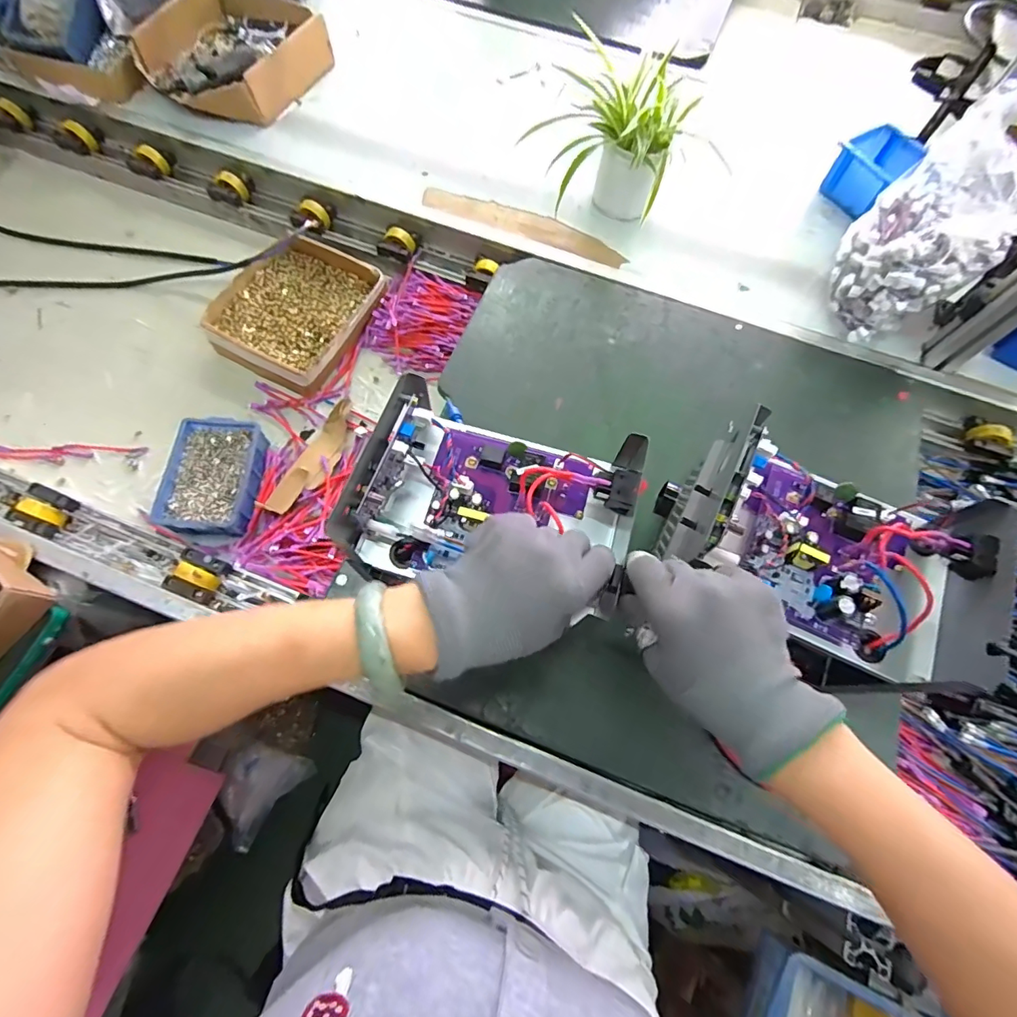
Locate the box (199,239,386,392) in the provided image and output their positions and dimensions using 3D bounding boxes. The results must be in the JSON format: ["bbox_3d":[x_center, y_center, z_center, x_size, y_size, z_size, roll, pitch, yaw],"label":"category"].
[{"bbox_3d":[-0.313,-0.294,0.729,0.200,0.051,0.227,28,70,8],"label":"box"}]

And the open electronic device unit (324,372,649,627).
[{"bbox_3d":[-0.014,-0.001,0.397,0.202,0.079,0.149,20,74,6],"label":"open electronic device unit"}]

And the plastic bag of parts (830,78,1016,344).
[{"bbox_3d":[0.514,-0.340,0.616,0.139,0.210,0.163,-12,69,-7],"label":"plastic bag of parts"}]

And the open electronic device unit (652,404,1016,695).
[{"bbox_3d":[0.249,0.031,0.396,0.231,0.075,0.155,23,74,7],"label":"open electronic device unit"}]

